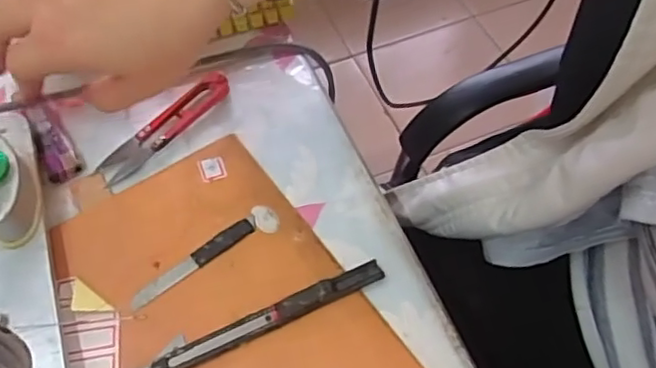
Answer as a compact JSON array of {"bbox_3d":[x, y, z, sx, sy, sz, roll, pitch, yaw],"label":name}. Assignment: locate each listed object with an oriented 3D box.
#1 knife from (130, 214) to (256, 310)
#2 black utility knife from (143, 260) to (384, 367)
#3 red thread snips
[{"bbox_3d":[-0.073,0.041,0.344,0.080,0.004,0.011,-34,63,-20],"label":"knife"},{"bbox_3d":[-0.034,0.070,0.322,0.137,0.009,0.013,-21,59,-13],"label":"black utility knife"},{"bbox_3d":[-0.102,-0.038,0.393,0.023,0.009,0.098,35,63,21],"label":"red thread snips"}]

